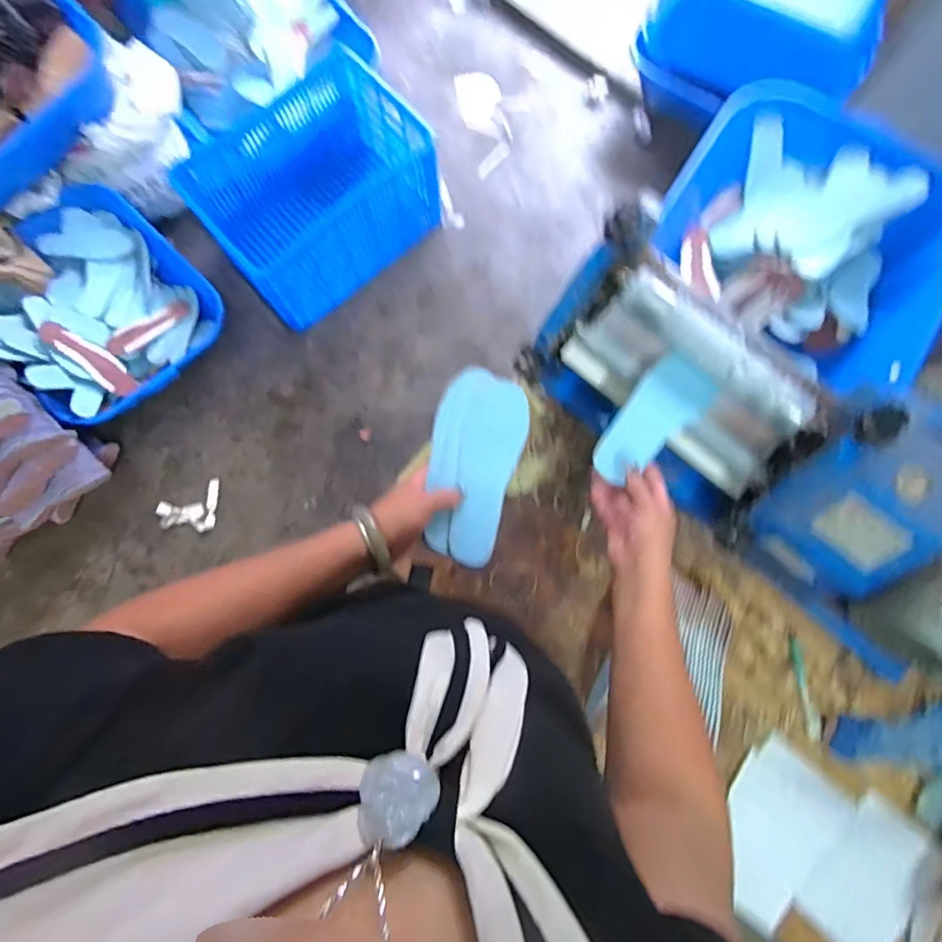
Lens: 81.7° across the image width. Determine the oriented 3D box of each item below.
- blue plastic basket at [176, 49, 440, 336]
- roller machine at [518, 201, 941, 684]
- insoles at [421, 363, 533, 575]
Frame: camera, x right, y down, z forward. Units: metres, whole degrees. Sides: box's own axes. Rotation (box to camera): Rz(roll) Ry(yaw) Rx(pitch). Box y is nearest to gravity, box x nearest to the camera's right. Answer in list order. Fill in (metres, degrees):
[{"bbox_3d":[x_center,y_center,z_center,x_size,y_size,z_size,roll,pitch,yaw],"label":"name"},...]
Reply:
[{"bbox_3d":[-0.421,-0.782,1.519,0.620,0.247,0.449,-43,82,-7],"label":"blue plastic basket"},{"bbox_3d":[0.379,-0.046,0.684,0.621,0.240,0.263,38,82,7],"label":"roller machine"},{"bbox_3d":[0.002,-0.013,0.622,0.109,0.012,0.224,27,64,-19],"label":"insoles"}]

